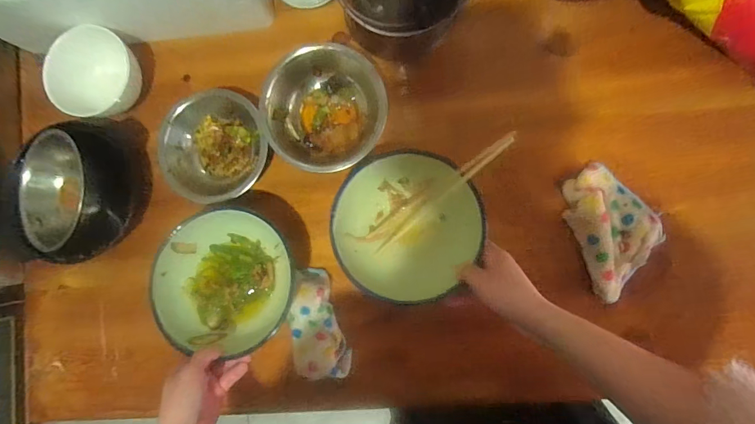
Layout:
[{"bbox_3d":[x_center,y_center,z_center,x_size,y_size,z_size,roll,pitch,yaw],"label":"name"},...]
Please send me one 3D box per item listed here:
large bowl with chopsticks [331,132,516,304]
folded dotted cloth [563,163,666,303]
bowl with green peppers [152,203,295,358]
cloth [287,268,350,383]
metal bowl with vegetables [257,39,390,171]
[{"bbox_3d":[0.040,0.017,0.481,0.181,0.072,0.183,3,88,6],"label":"large bowl with chopsticks"},{"bbox_3d":[0.293,0.018,0.489,0.102,0.046,0.154,-21,86,5],"label":"folded dotted cloth"},{"bbox_3d":[-0.189,0.083,0.502,0.156,0.055,0.166,0,87,6],"label":"bowl with green peppers"},{"bbox_3d":[-0.078,0.143,0.516,0.067,0.040,0.135,-7,87,6],"label":"cloth"},{"bbox_3d":[-0.065,-0.126,0.508,0.150,0.060,0.148,0,87,6],"label":"metal bowl with vegetables"}]

